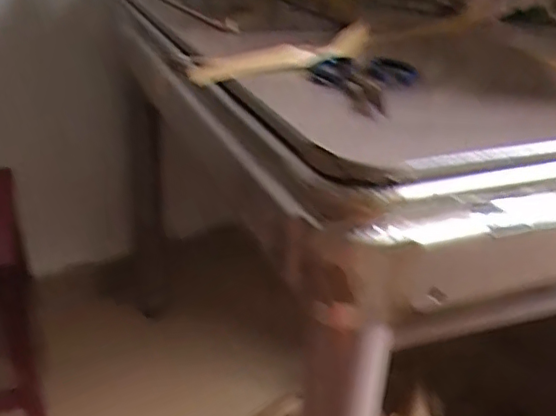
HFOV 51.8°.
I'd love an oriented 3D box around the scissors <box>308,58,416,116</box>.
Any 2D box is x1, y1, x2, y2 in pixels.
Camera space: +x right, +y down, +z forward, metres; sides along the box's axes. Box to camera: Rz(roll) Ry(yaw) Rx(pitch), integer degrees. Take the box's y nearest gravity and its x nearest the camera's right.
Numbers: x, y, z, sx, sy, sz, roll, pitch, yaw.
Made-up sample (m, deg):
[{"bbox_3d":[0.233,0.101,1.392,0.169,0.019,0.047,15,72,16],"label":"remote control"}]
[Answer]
[{"bbox_3d":[0.076,-0.113,0.518,0.094,0.023,0.173,7,26,3],"label":"scissors"}]

